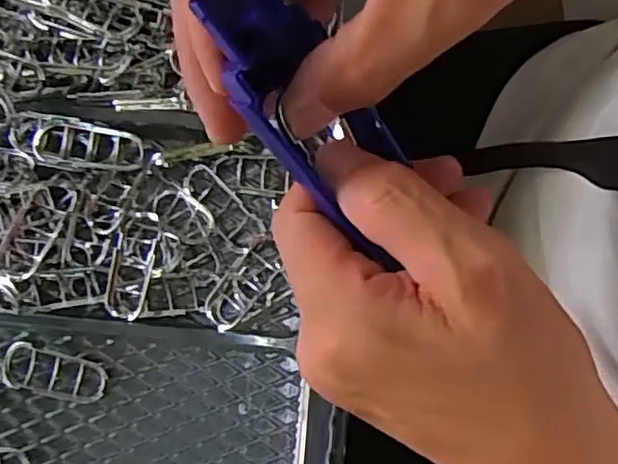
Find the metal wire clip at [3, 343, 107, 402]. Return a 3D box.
[{"bbox_3d":[-0.125,0.071,0.321,0.051,0.008,0.022,14,82,5],"label":"metal wire clip"}]

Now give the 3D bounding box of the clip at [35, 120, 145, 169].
[{"bbox_3d":[-0.110,-0.043,0.323,0.050,0.012,0.022,8,81,4],"label":"clip"}]

